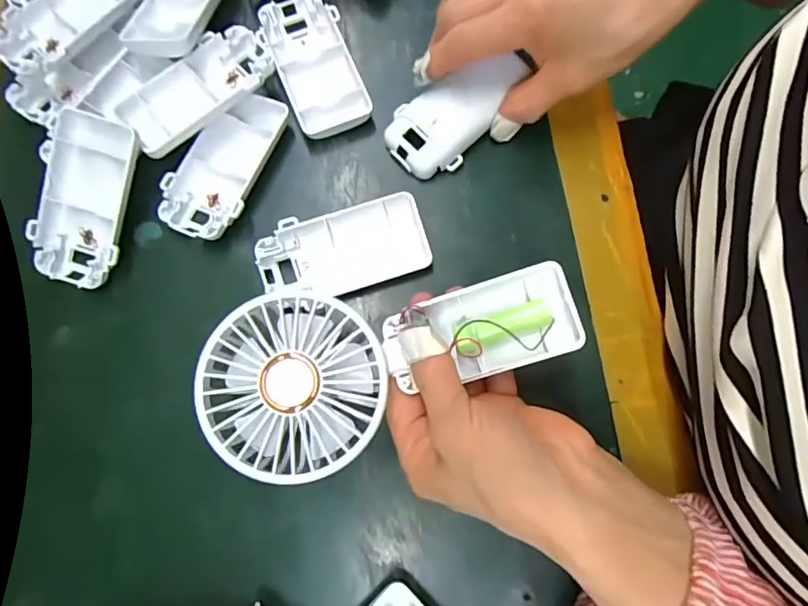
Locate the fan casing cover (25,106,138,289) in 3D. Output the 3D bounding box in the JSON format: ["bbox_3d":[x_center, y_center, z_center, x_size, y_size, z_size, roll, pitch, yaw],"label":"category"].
[{"bbox_3d":[-0.179,-0.057,0.288,0.050,0.013,0.094,16,99,4],"label":"fan casing cover"}]

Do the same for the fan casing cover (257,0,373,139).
[{"bbox_3d":[-0.056,-0.149,0.319,0.048,0.015,0.095,-26,79,-3],"label":"fan casing cover"}]

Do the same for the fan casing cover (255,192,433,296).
[{"bbox_3d":[-0.034,-0.031,0.290,0.095,0.020,0.041,-15,79,-1],"label":"fan casing cover"}]

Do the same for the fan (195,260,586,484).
[{"bbox_3d":[-0.005,0.025,0.244,0.175,0.027,0.079,-14,79,-9],"label":"fan"}]

